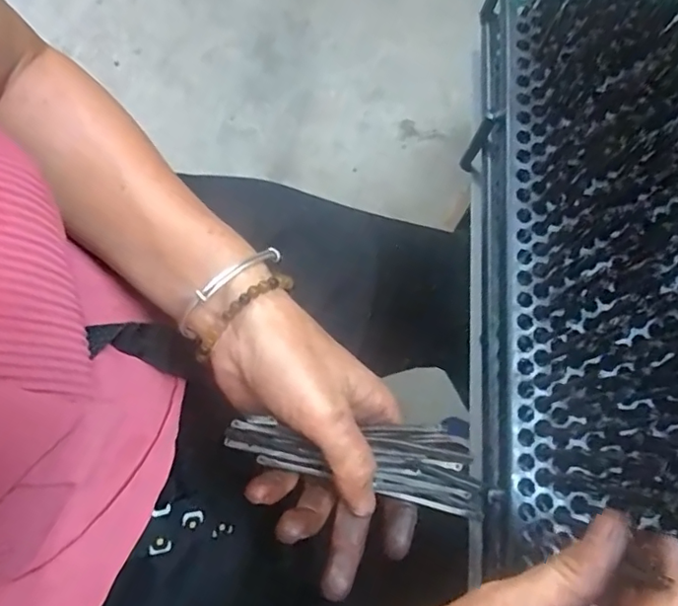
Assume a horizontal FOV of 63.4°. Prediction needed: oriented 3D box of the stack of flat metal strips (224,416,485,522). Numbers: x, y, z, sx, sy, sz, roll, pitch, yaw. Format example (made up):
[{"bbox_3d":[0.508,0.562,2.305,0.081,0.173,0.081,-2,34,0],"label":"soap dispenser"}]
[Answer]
[{"bbox_3d":[0.011,0.075,0.273,0.131,0.021,0.037,12,77,-1],"label":"stack of flat metal strips"}]

